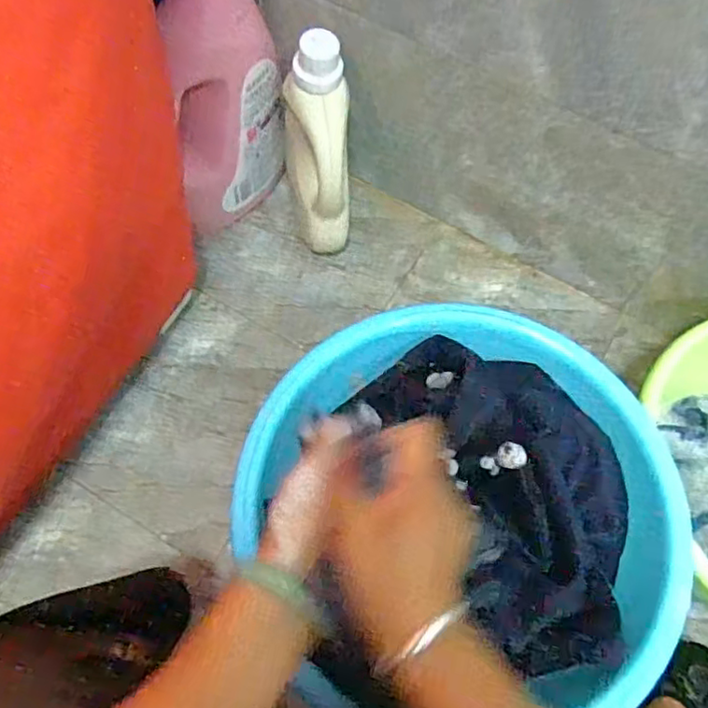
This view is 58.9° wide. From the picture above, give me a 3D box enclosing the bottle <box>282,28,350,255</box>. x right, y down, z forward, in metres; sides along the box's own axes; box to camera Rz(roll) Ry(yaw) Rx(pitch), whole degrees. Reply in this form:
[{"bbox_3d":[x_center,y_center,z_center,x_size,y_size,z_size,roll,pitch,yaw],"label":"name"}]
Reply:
[{"bbox_3d":[-0.048,-0.263,0.819,0.082,0.289,0.079,-4,36,-4],"label":"bottle"}]

